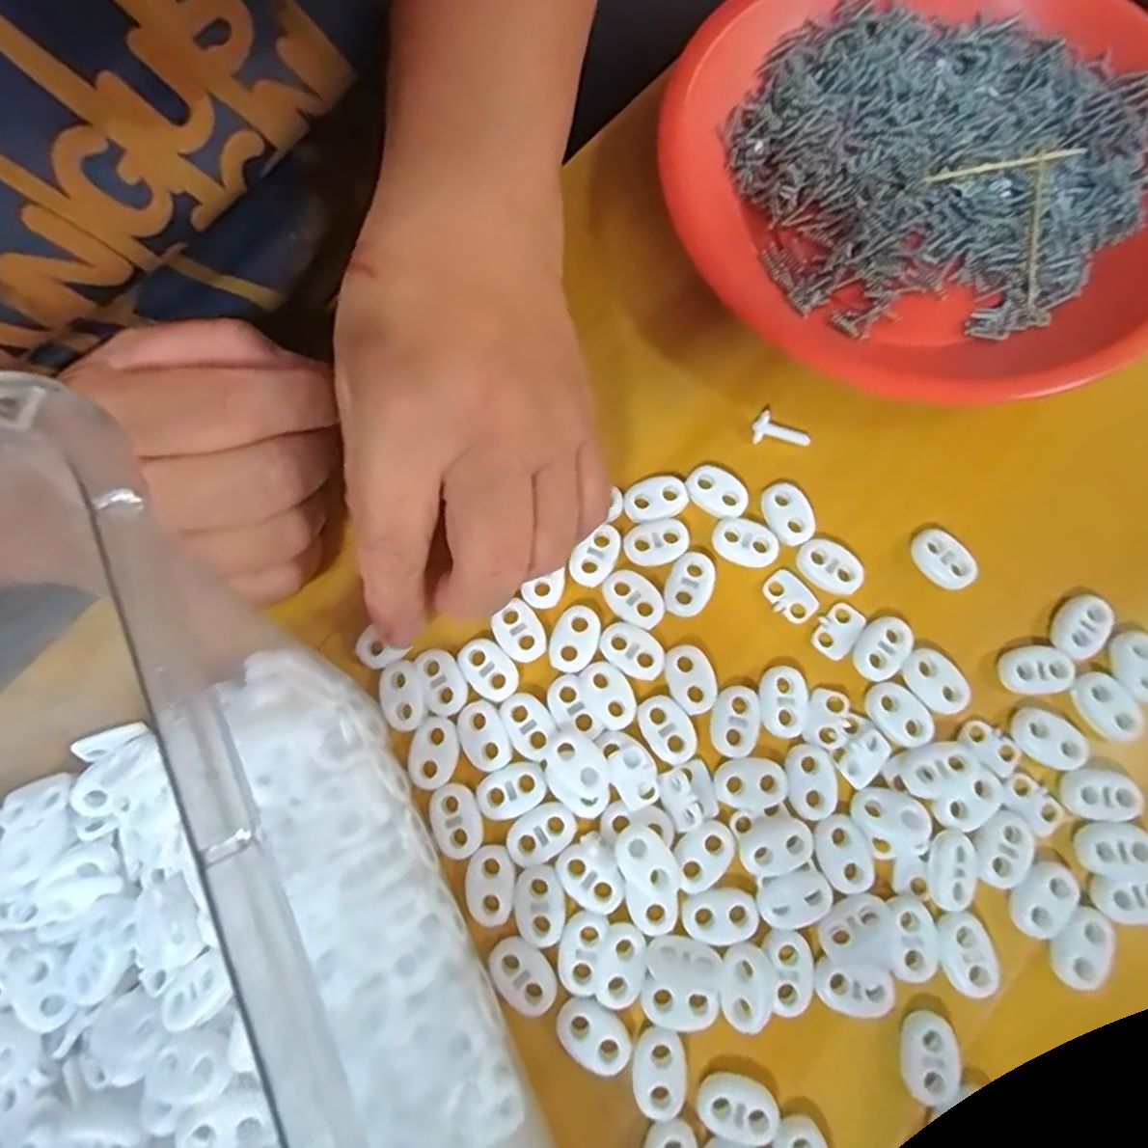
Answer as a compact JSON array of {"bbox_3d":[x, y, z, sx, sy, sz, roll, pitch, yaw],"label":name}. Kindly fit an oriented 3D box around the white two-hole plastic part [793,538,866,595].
[{"bbox_3d":[0.086,-0.002,0.219,0.022,0.004,0.014,36,80,9],"label":"white two-hole plastic part"}]

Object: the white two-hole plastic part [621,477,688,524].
[{"bbox_3d":[0.028,-0.026,0.227,0.022,0.004,0.015,-20,77,-3],"label":"white two-hole plastic part"}]

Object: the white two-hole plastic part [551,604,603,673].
[{"bbox_3d":[0.000,0.022,0.215,0.015,0.004,0.022,10,78,4],"label":"white two-hole plastic part"}]

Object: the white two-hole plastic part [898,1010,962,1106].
[{"bbox_3d":[0.101,0.137,0.184,0.014,0.005,0.022,6,77,3],"label":"white two-hole plastic part"}]

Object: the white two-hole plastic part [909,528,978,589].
[{"bbox_3d":[0.123,-0.005,0.218,0.014,0.006,0.022,-34,78,-6],"label":"white two-hole plastic part"}]

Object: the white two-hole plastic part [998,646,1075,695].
[{"bbox_3d":[0.148,0.031,0.208,0.020,0.004,0.015,2,77,2],"label":"white two-hole plastic part"}]

